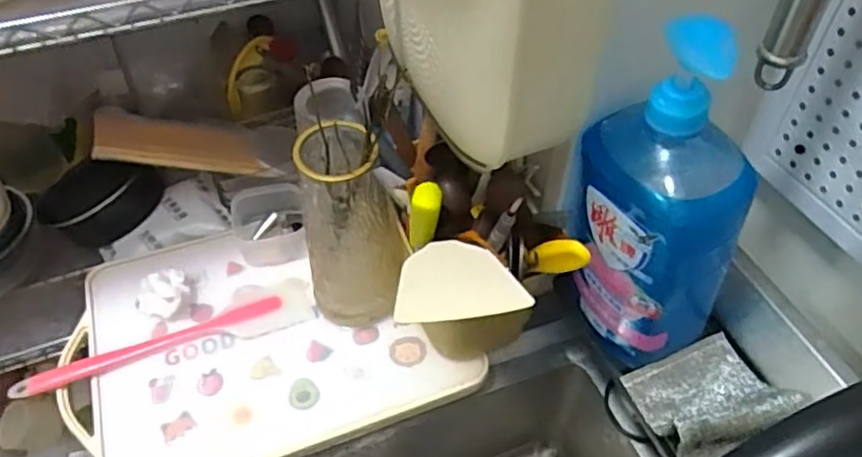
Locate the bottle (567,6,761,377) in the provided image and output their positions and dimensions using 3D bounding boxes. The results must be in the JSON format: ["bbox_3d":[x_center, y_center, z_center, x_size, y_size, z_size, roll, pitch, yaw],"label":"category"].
[{"bbox_3d":[0.154,0.002,0.457,0.123,0.247,0.063,26,54,21],"label":"bottle"}]

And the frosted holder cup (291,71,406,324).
[{"bbox_3d":[-0.072,-0.009,0.575,0.082,0.234,0.076,0,49,0],"label":"frosted holder cup"}]

